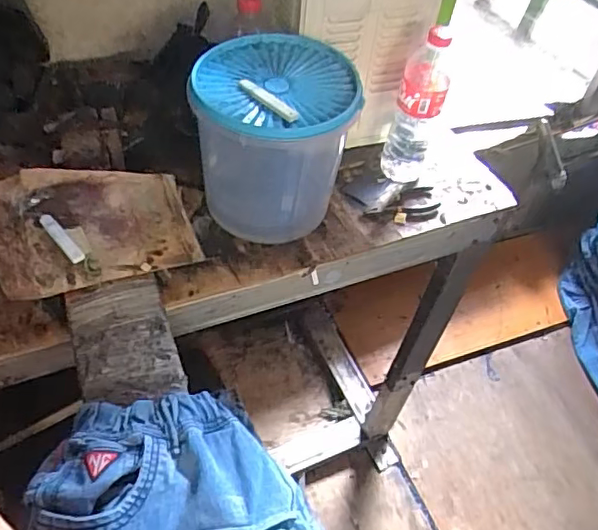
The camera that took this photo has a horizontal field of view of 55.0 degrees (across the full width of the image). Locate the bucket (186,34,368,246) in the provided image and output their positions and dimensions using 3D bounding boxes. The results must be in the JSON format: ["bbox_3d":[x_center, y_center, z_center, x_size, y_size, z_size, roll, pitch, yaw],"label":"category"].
[{"bbox_3d":[-0.029,-0.150,0.720,0.180,0.199,0.176,3,49,-4],"label":"bucket"}]

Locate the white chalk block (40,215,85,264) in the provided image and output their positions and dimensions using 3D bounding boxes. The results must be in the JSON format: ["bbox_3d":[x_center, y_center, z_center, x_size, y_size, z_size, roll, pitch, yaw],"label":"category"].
[{"bbox_3d":[-0.260,-0.029,0.630,0.015,0.008,0.077,-32,59,-29],"label":"white chalk block"}]

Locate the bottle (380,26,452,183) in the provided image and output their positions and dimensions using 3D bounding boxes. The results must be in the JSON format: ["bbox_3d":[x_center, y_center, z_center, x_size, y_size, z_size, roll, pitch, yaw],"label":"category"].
[{"bbox_3d":[0.158,-0.209,0.765,0.064,0.215,0.061,15,49,7],"label":"bottle"}]

